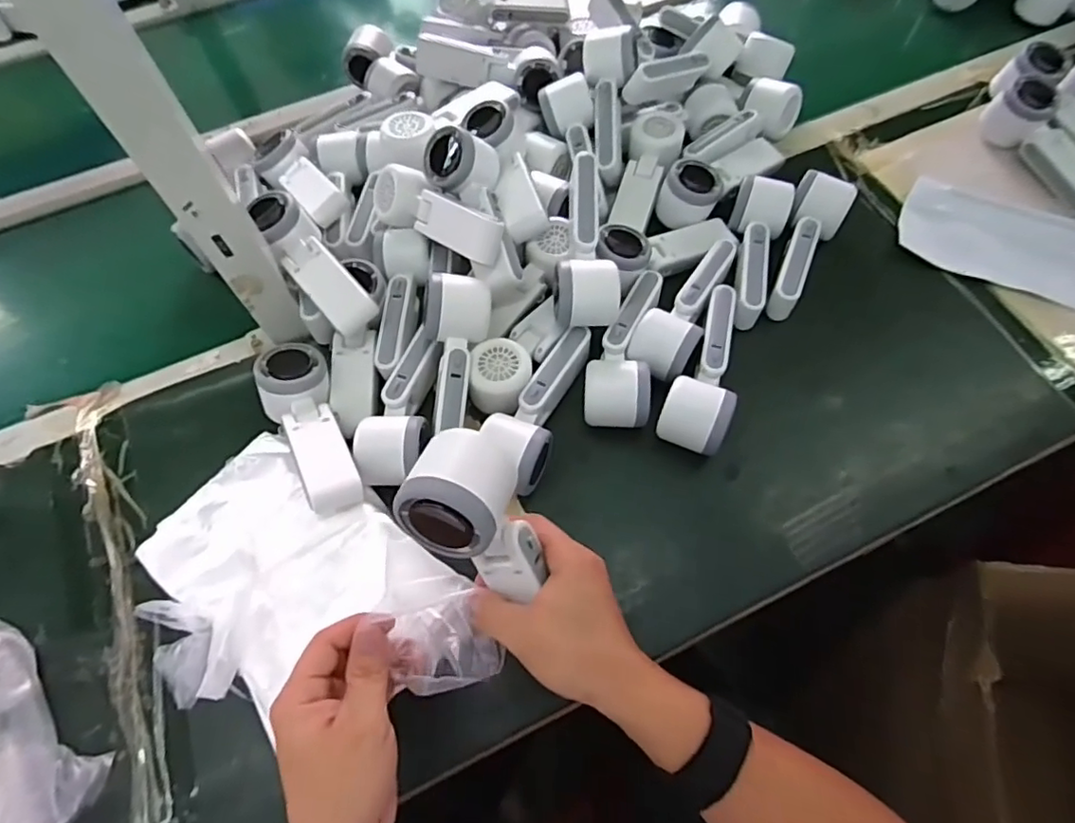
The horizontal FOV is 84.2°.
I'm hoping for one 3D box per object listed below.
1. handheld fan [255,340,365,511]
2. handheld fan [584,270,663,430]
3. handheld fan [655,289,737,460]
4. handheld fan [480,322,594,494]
[{"bbox_3d":[-0.186,0.010,0.497,0.060,0.041,0.170,-32,66,-14],"label":"handheld fan"},{"bbox_3d":[0.079,-0.060,0.544,0.056,0.046,0.159,8,63,6],"label":"handheld fan"},{"bbox_3d":[0.158,-0.042,0.535,0.054,0.050,0.168,21,65,13],"label":"handheld fan"},{"bbox_3d":[0.001,-0.002,0.518,0.061,0.056,0.146,25,66,15],"label":"handheld fan"}]

